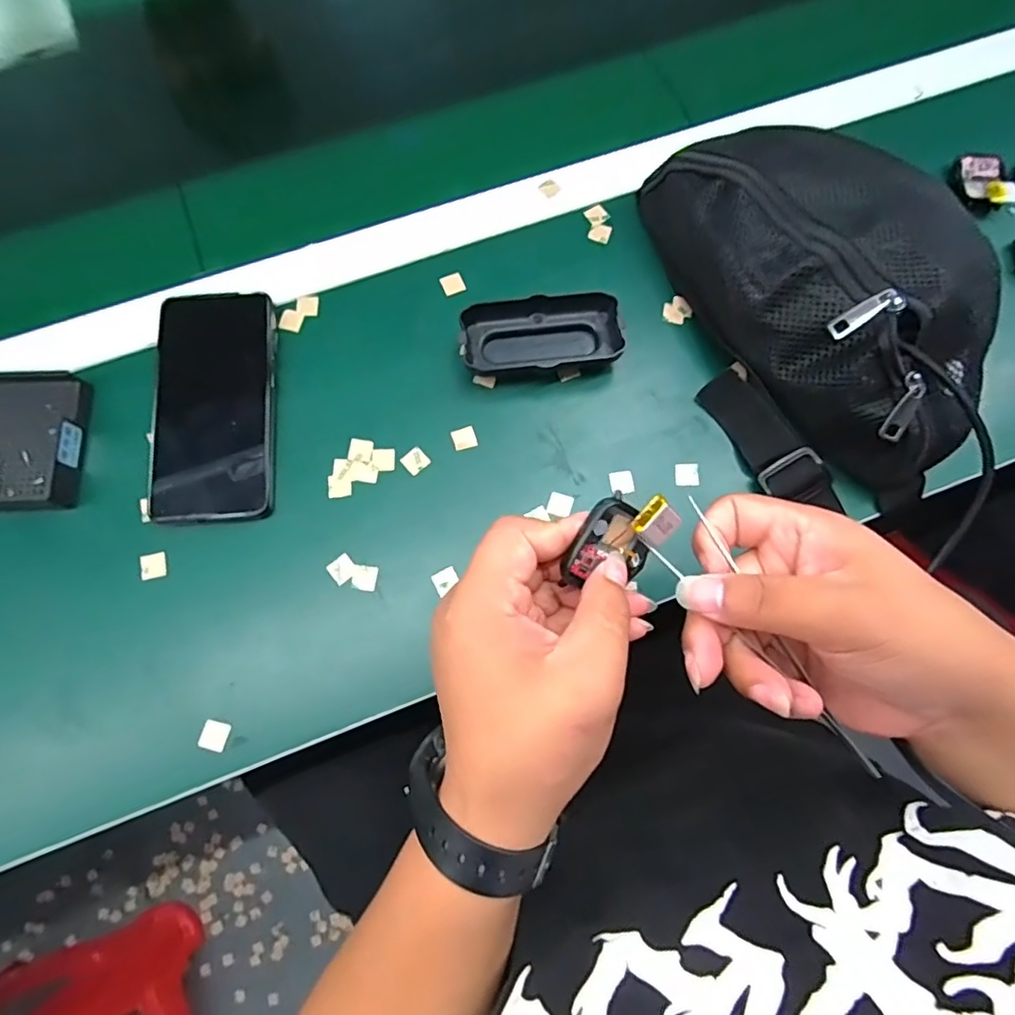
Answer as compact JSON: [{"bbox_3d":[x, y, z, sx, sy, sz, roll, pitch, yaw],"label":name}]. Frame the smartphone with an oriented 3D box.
[{"bbox_3d":[-0.200,-0.069,0.387,0.079,0.012,0.158,-3,82,-3],"label":"smartphone"}]

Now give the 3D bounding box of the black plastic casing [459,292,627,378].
[{"bbox_3d":[0.024,-0.123,0.402,0.108,0.025,0.051,-2,76,-1],"label":"black plastic casing"}]

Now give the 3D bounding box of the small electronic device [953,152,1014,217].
[{"bbox_3d":[0.371,-0.255,0.439,0.038,0.013,0.052,1,76,-1],"label":"small electronic device"}]

